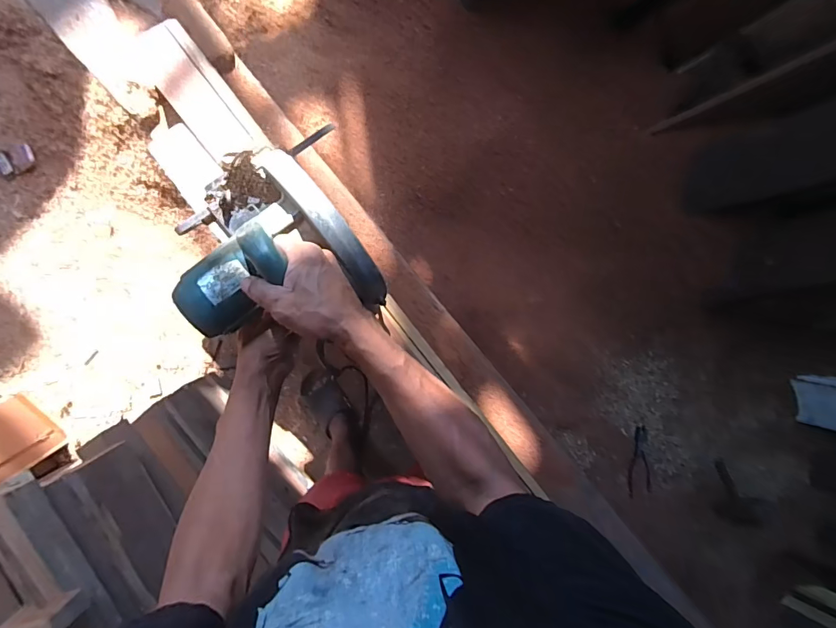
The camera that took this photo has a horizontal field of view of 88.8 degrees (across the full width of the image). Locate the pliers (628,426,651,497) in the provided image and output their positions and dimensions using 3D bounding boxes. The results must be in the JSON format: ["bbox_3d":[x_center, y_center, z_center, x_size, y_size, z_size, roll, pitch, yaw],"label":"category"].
[{"bbox_3d":[0.582,0.385,1.124,0.071,0.011,0.178,-3,94,-4],"label":"pliers"}]

